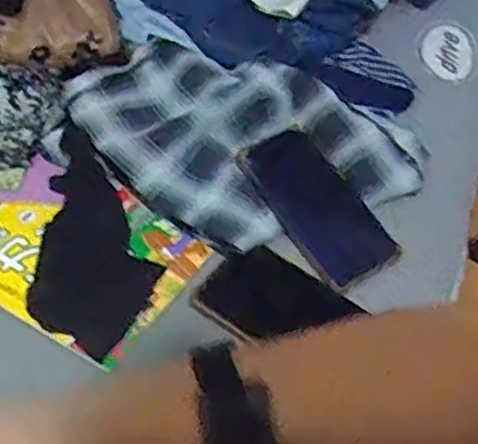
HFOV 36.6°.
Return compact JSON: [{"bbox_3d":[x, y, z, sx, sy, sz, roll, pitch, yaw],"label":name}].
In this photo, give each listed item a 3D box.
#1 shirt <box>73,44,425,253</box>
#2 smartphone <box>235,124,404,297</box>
[{"bbox_3d":[-0.001,-0.082,0.629,0.292,0.055,0.211,30,55,22],"label":"shirt"},{"bbox_3d":[0.067,-0.015,0.607,0.071,0.014,0.148,-28,68,-23],"label":"smartphone"}]

